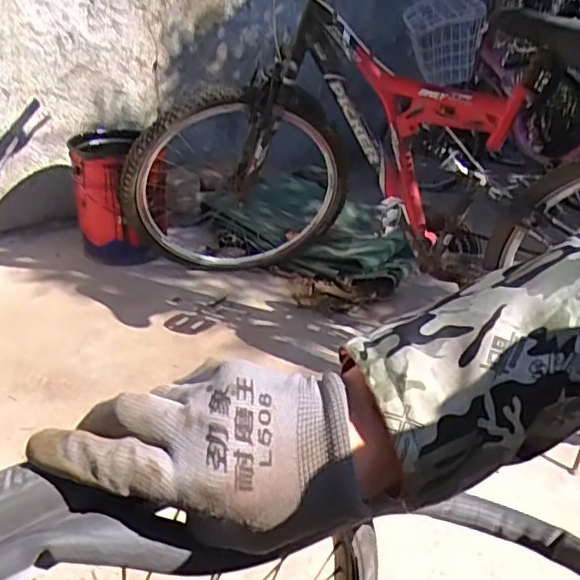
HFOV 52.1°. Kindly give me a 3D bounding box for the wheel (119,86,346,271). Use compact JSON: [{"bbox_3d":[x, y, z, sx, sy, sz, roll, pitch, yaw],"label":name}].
[{"bbox_3d":[-0.144,-0.292,1.655,0.621,0.619,0.085,-3,52,-13],"label":"wheel"}]

